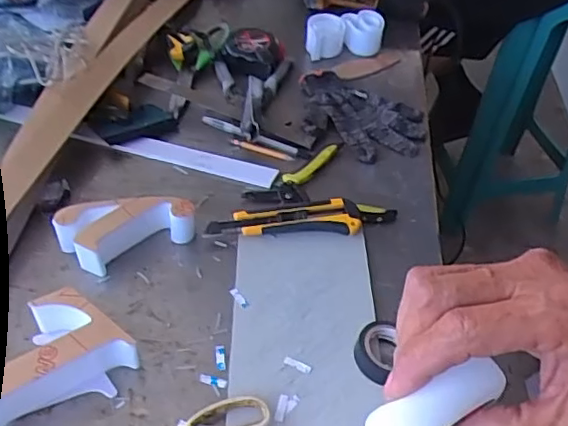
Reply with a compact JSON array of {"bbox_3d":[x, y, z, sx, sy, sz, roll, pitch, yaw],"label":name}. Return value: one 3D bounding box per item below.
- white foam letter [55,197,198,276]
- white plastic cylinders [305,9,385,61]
[{"bbox_3d":[-0.165,0.016,0.626,0.131,0.045,0.064,-21,50,-23],"label":"white foam letter"},{"bbox_3d":[0.098,-0.285,0.954,0.128,0.049,0.064,-6,46,-12],"label":"white plastic cylinders"}]

